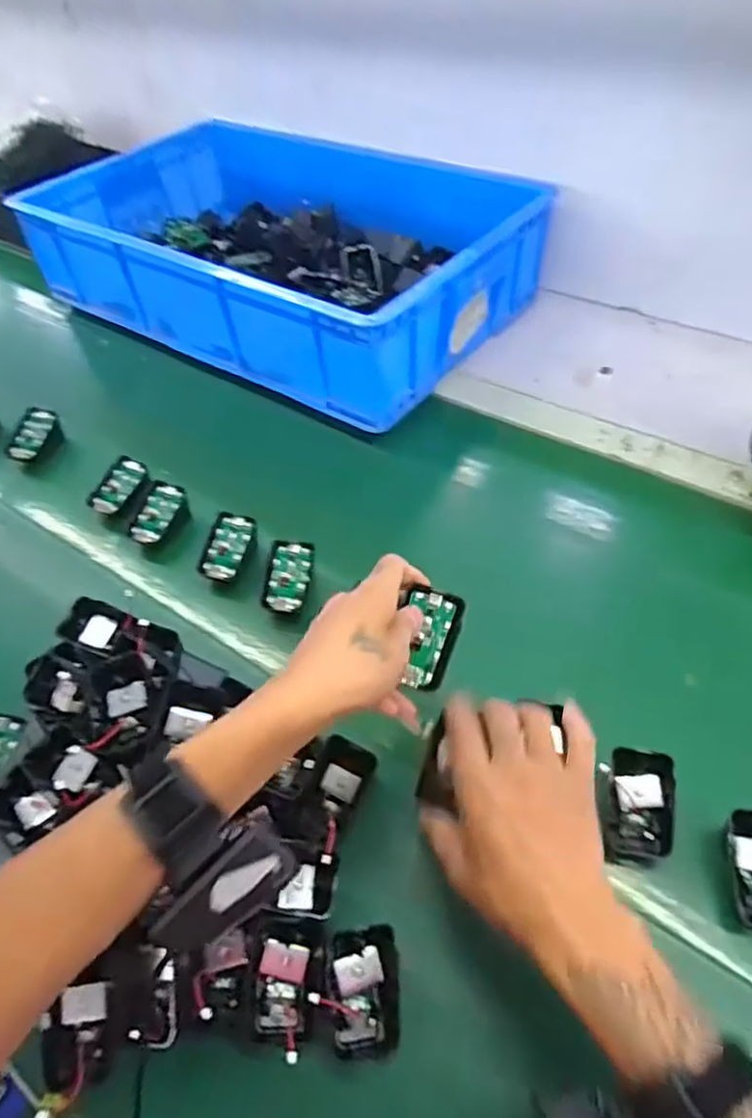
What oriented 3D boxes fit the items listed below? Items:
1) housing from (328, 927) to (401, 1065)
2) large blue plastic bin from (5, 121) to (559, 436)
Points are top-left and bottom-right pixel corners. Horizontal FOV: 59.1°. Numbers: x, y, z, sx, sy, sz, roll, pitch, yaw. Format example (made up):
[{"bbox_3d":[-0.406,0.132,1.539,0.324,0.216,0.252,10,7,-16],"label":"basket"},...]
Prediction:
[{"bbox_3d":[-0.006,0.264,0.404,0.041,0.027,0.063,-6,50,0],"label":"housing"},{"bbox_3d":[-0.145,-0.451,0.932,0.679,0.132,0.417,31,59,27],"label":"large blue plastic bin"}]

